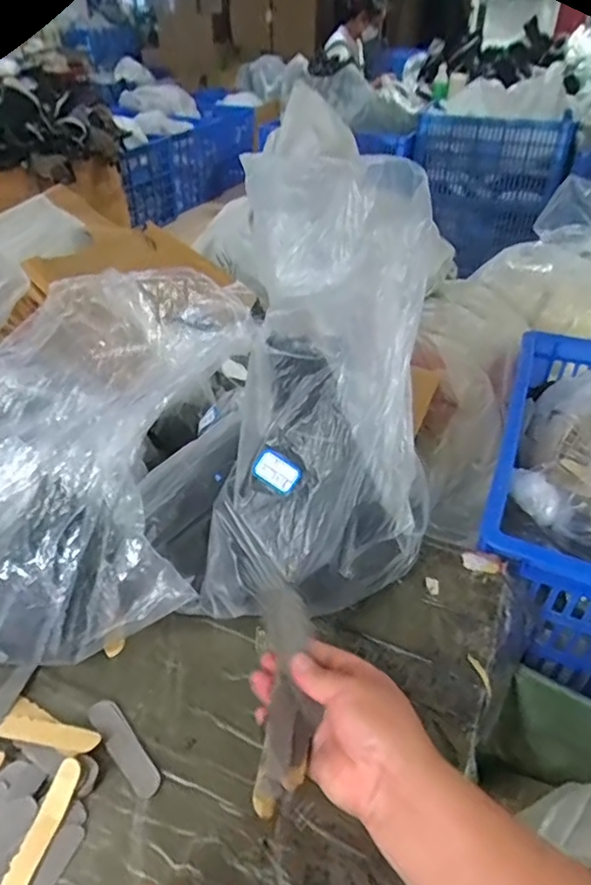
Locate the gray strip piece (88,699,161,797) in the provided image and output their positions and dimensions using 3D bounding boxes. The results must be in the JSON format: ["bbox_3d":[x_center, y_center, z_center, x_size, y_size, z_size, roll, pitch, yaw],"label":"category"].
[{"bbox_3d":[-0.129,0.228,0.429,0.021,0.004,0.082,-30,51,-31],"label":"gray strip piece"}]

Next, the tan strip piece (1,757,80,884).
[{"bbox_3d":[-0.169,0.258,0.381,0.017,0.005,0.083,11,52,14],"label":"tan strip piece"}]

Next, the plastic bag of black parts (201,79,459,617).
[{"bbox_3d":[0.026,-0.039,0.438,0.160,0.372,0.075,8,15,10],"label":"plastic bag of black parts"}]

